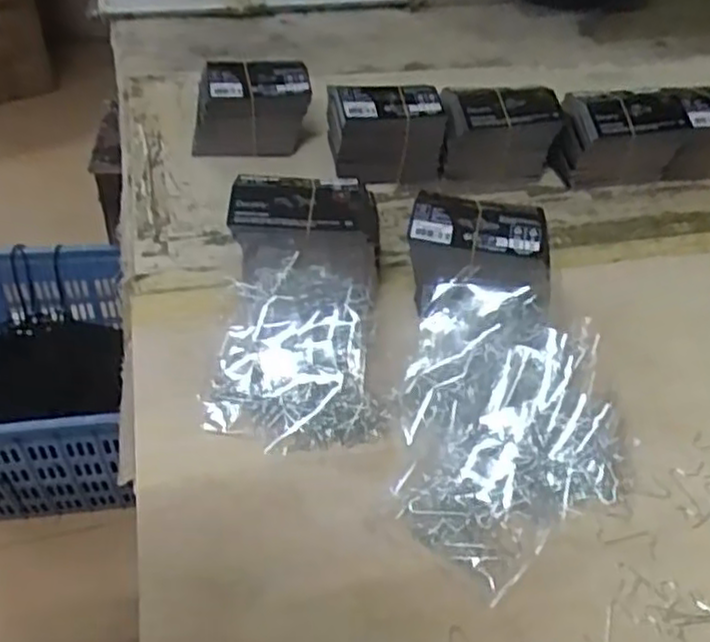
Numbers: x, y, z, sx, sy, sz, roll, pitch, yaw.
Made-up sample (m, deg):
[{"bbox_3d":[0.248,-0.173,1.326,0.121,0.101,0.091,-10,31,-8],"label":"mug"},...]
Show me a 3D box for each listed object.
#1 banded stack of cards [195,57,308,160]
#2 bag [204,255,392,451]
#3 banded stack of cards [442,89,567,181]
[{"bbox_3d":[-0.105,-0.208,0.730,0.116,0.081,0.043,-6,44,-10],"label":"banded stack of cards"},{"bbox_3d":[-0.045,0.021,0.506,0.117,0.048,0.138,-3,44,-7],"label":"bag"},{"bbox_3d":[0.140,-0.184,0.721,0.111,0.080,0.064,0,43,-4],"label":"banded stack of cards"}]

